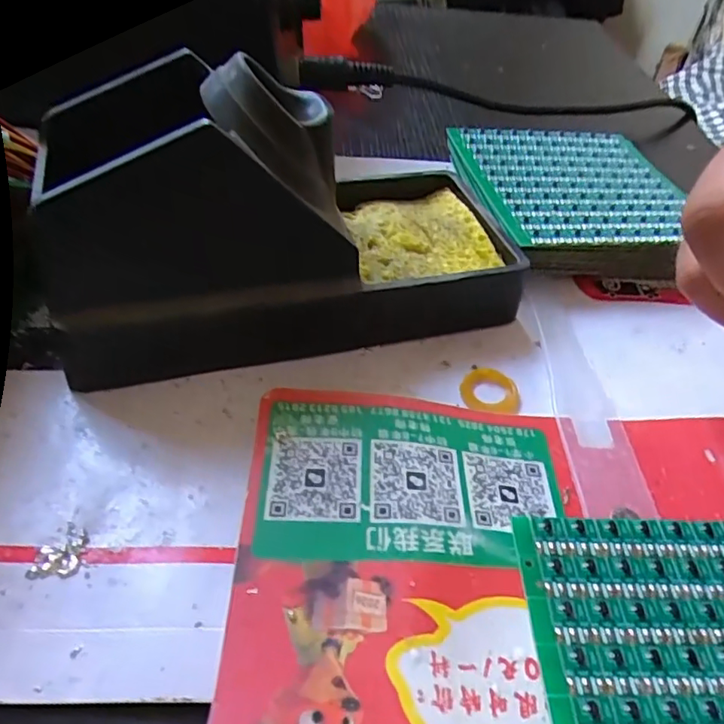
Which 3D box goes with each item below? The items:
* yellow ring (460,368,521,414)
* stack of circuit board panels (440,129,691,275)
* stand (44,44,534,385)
[{"bbox_3d":[0.041,0.009,0.181,0.019,0.004,0.018,3,45,-3],"label":"yellow ring"},{"bbox_3d":[0.094,-0.073,0.256,0.097,0.024,0.096,-5,46,-11],"label":"stack of circuit board panels"},{"bbox_3d":[-0.022,-0.053,0.185,0.148,0.075,0.069,-10,47,-16],"label":"stand"}]

